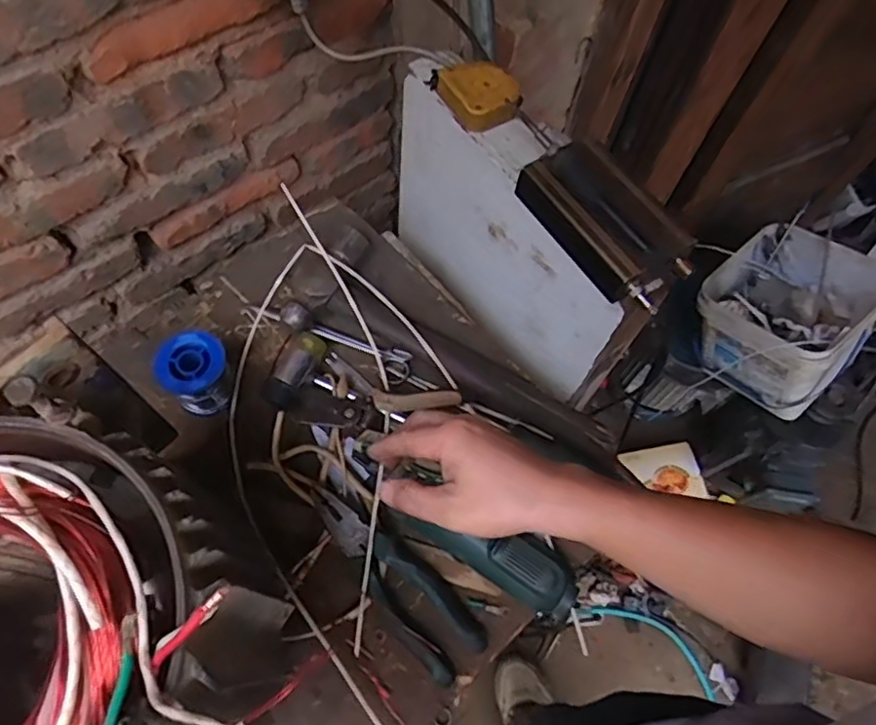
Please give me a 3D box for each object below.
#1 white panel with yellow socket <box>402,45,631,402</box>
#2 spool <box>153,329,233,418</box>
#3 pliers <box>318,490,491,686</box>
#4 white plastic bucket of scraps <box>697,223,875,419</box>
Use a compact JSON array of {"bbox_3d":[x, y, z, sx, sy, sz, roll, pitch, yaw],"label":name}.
[{"bbox_3d":[0.074,-0.149,0.709,0.069,0.291,0.357,-34,71,-17],"label":"white panel with yellow socket"},{"bbox_3d":[-0.232,0.010,0.602,0.063,0.059,0.063,1,65,-2],"label":"spool"},{"bbox_3d":[-0.037,0.184,0.543,0.055,0.026,0.185,-38,72,-18],"label":"pliers"},{"bbox_3d":[0.565,-0.080,1.050,0.234,0.211,0.224,33,68,12],"label":"white plastic bucket of scraps"}]

